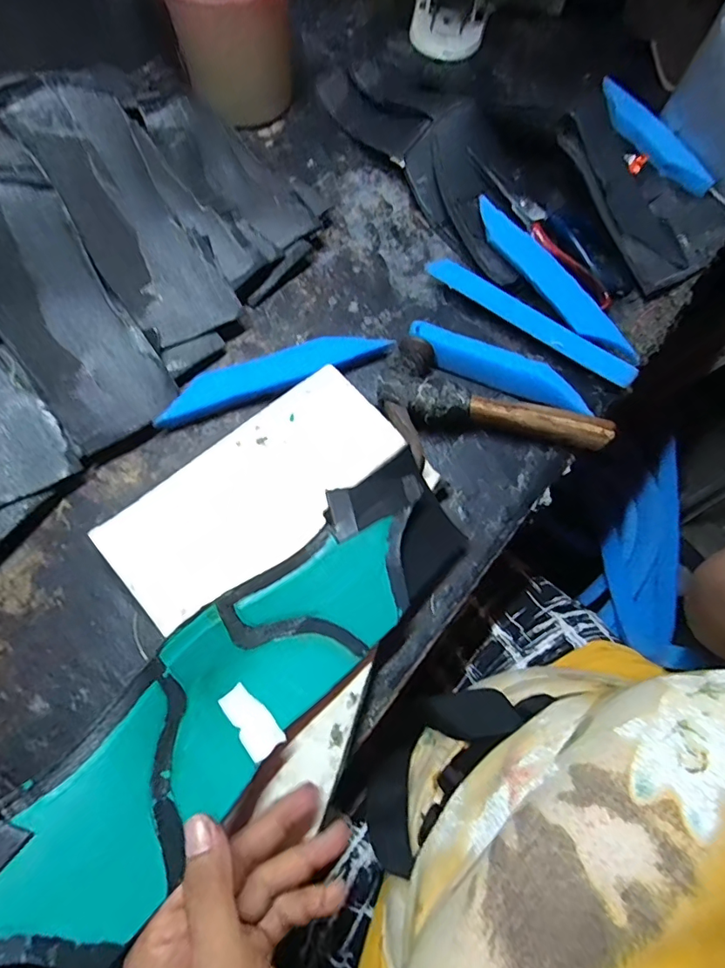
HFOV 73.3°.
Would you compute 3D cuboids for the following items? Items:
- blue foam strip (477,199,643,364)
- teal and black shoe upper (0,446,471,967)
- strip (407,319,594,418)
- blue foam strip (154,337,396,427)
[{"bbox_3d":[0.165,-0.179,0.426,0.027,0.011,0.196,-41,76,22],"label":"blue foam strip"},{"bbox_3d":[-0.067,0.111,0.280,0.085,0.085,0.345,43,54,12],"label":"teal and black shoe upper"},{"bbox_3d":[0.114,-0.096,0.413,0.156,0.029,0.023,24,71,6],"label":"strip"},{"bbox_3d":[-0.071,-0.092,0.408,0.195,0.018,0.035,-20,72,-10],"label":"blue foam strip"}]

